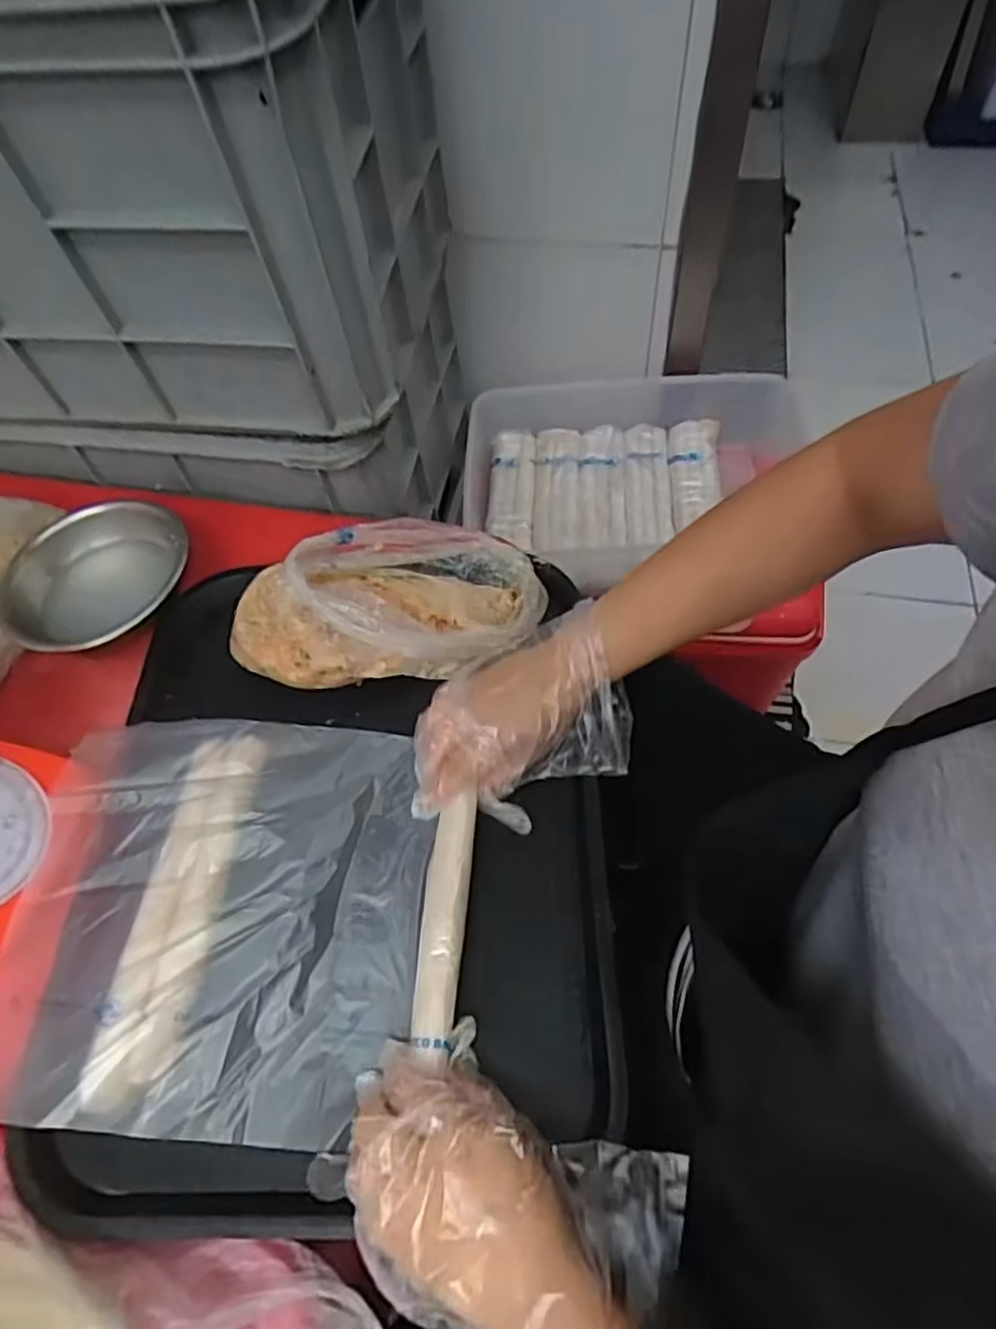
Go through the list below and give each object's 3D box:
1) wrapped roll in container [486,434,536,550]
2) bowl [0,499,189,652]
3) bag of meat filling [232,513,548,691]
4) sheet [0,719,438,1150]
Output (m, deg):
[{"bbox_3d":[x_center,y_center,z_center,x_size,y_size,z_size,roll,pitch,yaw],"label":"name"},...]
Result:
[{"bbox_3d":[0.016,-0.205,0.821,0.055,0.047,0.138,1,58,6],"label":"wrapped roll in container"},{"bbox_3d":[-0.325,-0.067,0.575,0.120,0.069,0.147,36,68,24],"label":"bowl"},{"bbox_3d":[-0.086,-0.055,0.515,0.232,0.070,0.114,-7,58,1],"label":"bag of meat filling"},{"bbox_3d":[-0.183,0.153,0.448,0.263,0.030,0.246,2,61,5],"label":"sheet"}]

